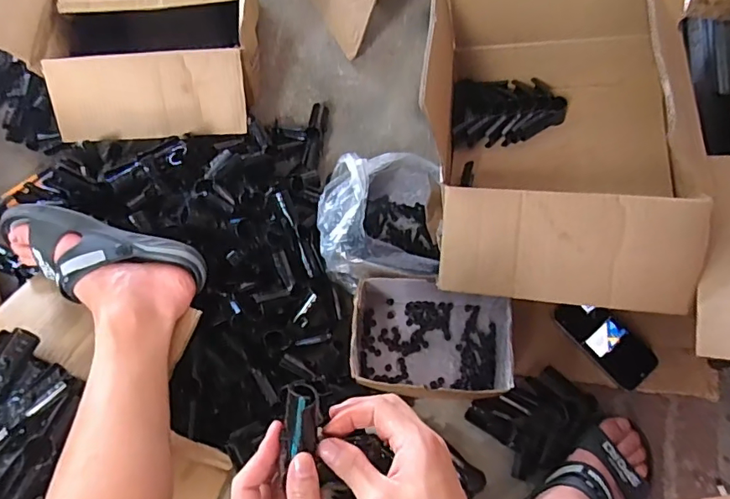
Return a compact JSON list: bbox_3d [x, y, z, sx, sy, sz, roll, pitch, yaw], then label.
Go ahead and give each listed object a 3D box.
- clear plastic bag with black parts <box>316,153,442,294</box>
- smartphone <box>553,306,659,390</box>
[{"bbox_3d":[0.022,-0.043,0.758,0.167,0.125,0.192,-3,68,2],"label":"clear plastic bag with black parts"},{"bbox_3d":[0.347,0.128,0.731,0.069,0.010,0.144,-38,71,-12],"label":"smartphone"}]

